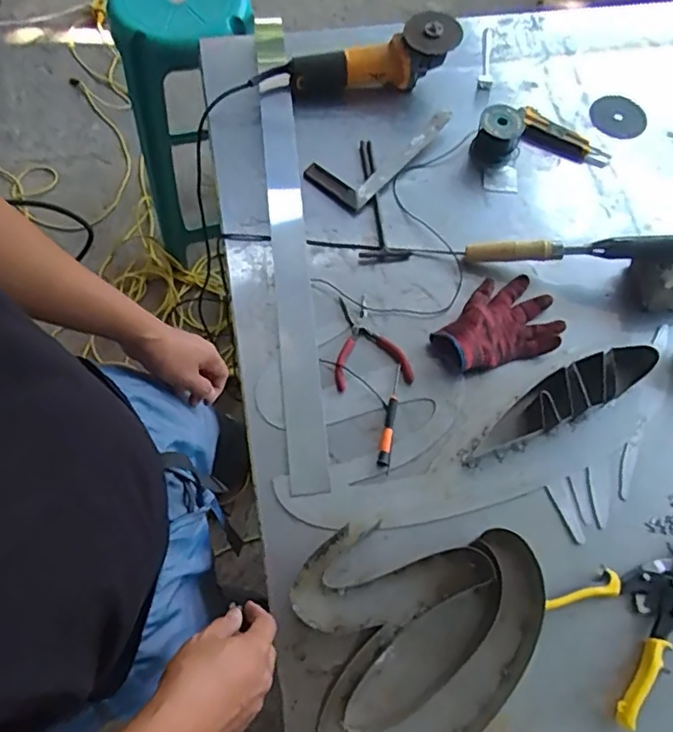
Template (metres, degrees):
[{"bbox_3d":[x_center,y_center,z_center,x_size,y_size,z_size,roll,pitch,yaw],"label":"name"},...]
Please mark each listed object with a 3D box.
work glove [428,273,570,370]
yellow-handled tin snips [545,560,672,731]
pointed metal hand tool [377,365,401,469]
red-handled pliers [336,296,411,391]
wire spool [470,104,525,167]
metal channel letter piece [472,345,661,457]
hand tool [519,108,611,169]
[{"bbox_3d":[0.226,-0.065,0.844,0.187,0.046,0.125,-17,67,-8],"label":"work glove"},{"bbox_3d":[0.372,0.291,0.698,0.212,0.024,0.138,-26,69,-12],"label":"yellow-handled tin snips"},{"bbox_3d":[0.072,0.065,0.796,0.016,0.021,0.147,10,66,4],"label":"pointed metal hand tool"},{"bbox_3d":[0.039,-0.035,0.832,0.103,0.015,0.140,-9,66,-5],"label":"red-handled pliers"},{"bbox_3d":[0.255,-0.365,0.946,0.068,0.079,0.067,0,66,0],"label":"wire spool"},{"bbox_3d":[0.297,0.043,0.787,0.273,0.046,0.065,-24,68,-11],"label":"metal channel letter piece"},{"bbox_3d":[0.378,-0.374,0.999,0.158,0.016,0.062,33,70,13],"label":"hand tool"}]

